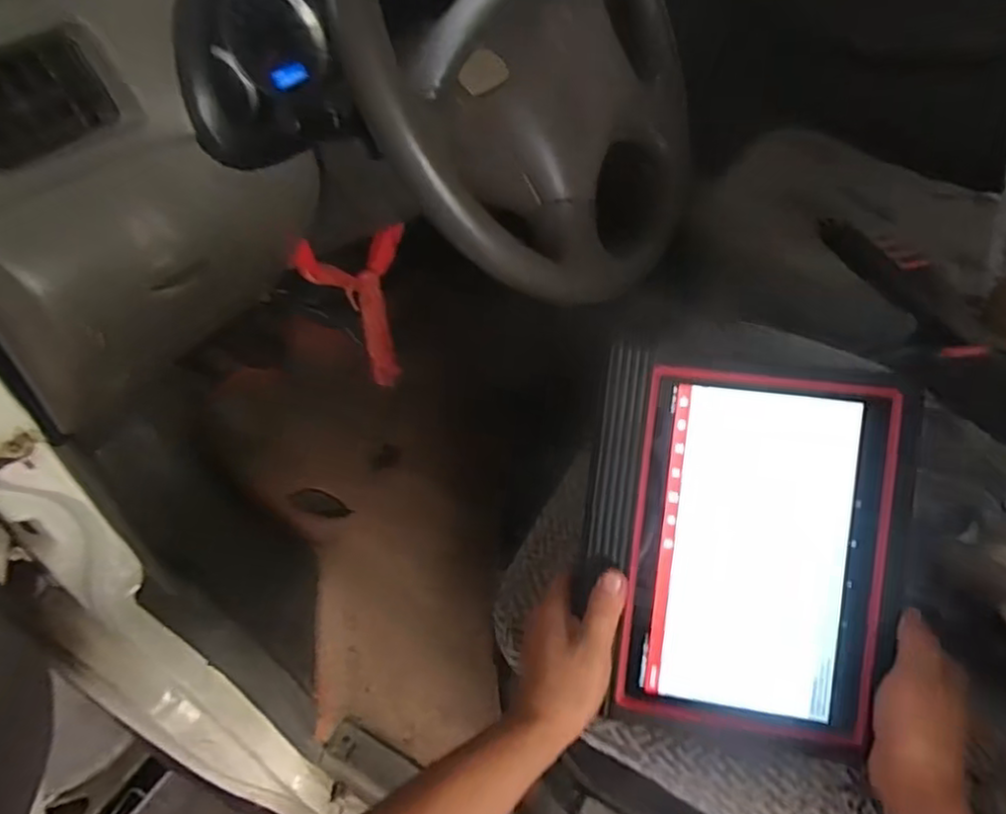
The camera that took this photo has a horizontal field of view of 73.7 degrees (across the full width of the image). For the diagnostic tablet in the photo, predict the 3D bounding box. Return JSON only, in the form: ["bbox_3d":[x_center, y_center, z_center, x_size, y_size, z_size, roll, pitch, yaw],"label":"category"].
[{"bbox_3d":[0.164,0.106,0.471,0.208,0.271,0.031,7,1,8],"label":"diagnostic tablet"}]

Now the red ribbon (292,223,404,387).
[{"bbox_3d":[-0.164,-0.112,0.786,0.039,0.233,0.148,27,50,21],"label":"red ribbon"}]

